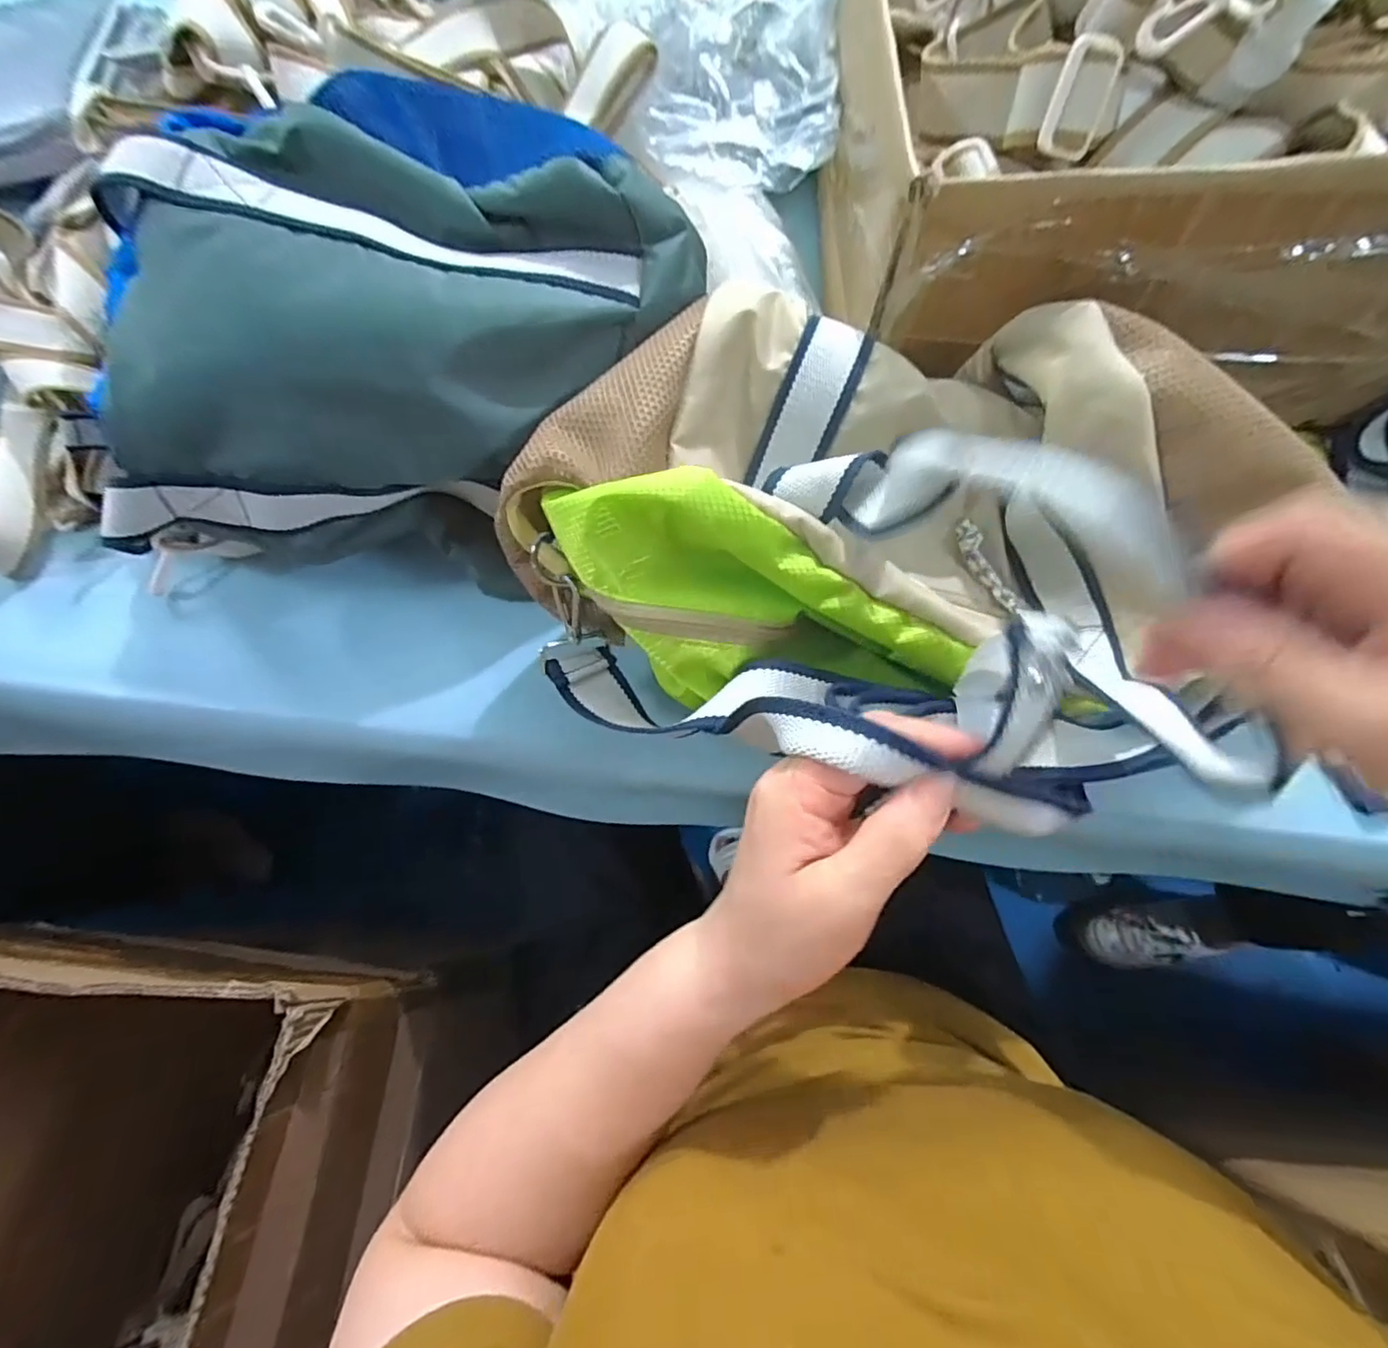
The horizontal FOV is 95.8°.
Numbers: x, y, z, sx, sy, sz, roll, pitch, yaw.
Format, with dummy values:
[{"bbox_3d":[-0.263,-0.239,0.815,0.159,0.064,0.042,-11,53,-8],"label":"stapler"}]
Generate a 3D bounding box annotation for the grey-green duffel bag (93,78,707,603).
[{"bbox_3d":[-0.166,-0.201,0.397,0.340,0.183,0.238,-7,69,0],"label":"grey-green duffel bag"}]

